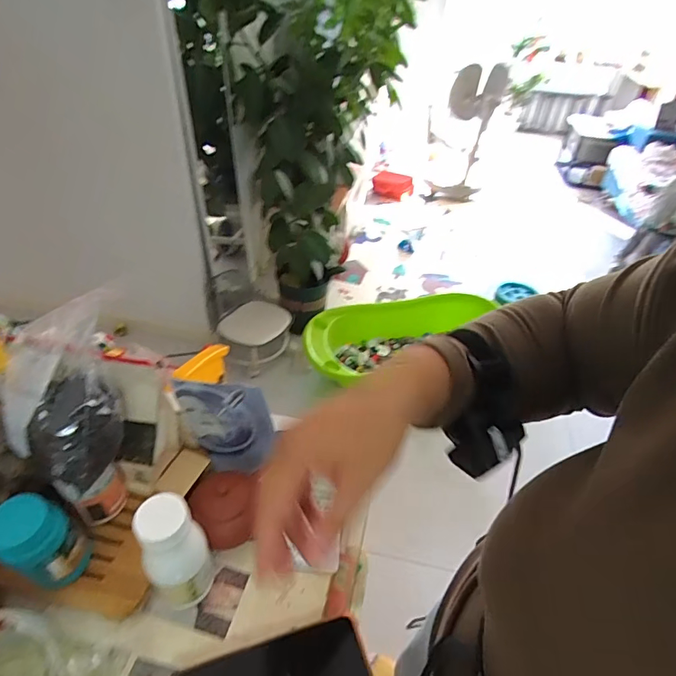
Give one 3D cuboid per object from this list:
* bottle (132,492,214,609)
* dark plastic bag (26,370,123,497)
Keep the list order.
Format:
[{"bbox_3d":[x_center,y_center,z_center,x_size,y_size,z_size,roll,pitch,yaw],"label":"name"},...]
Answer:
[{"bbox_3d":[-0.141,0.187,0.395,0.051,0.125,0.050,-12,42,-19],"label":"bottle"},{"bbox_3d":[-0.227,0.078,0.390,0.054,0.078,0.074,19,42,17],"label":"dark plastic bag"}]

